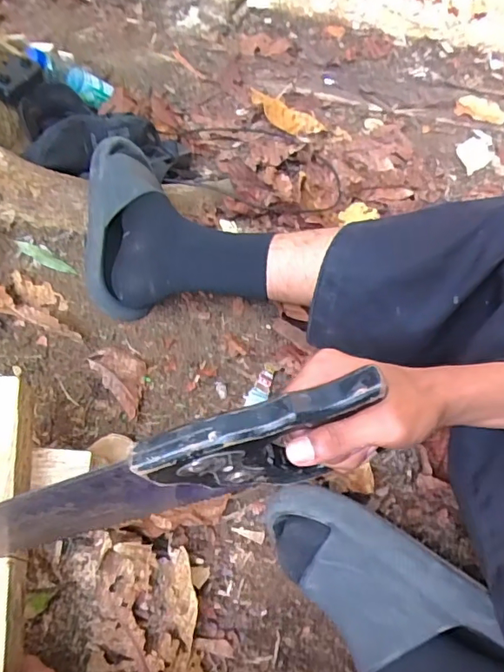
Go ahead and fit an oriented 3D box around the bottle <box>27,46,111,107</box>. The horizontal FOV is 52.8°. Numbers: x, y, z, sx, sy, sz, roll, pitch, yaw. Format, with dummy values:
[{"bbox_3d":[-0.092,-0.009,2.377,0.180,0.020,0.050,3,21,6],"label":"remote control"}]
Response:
[{"bbox_3d":[-0.384,-0.544,1.062,0.072,0.060,0.179,45,20,28],"label":"bottle"}]

